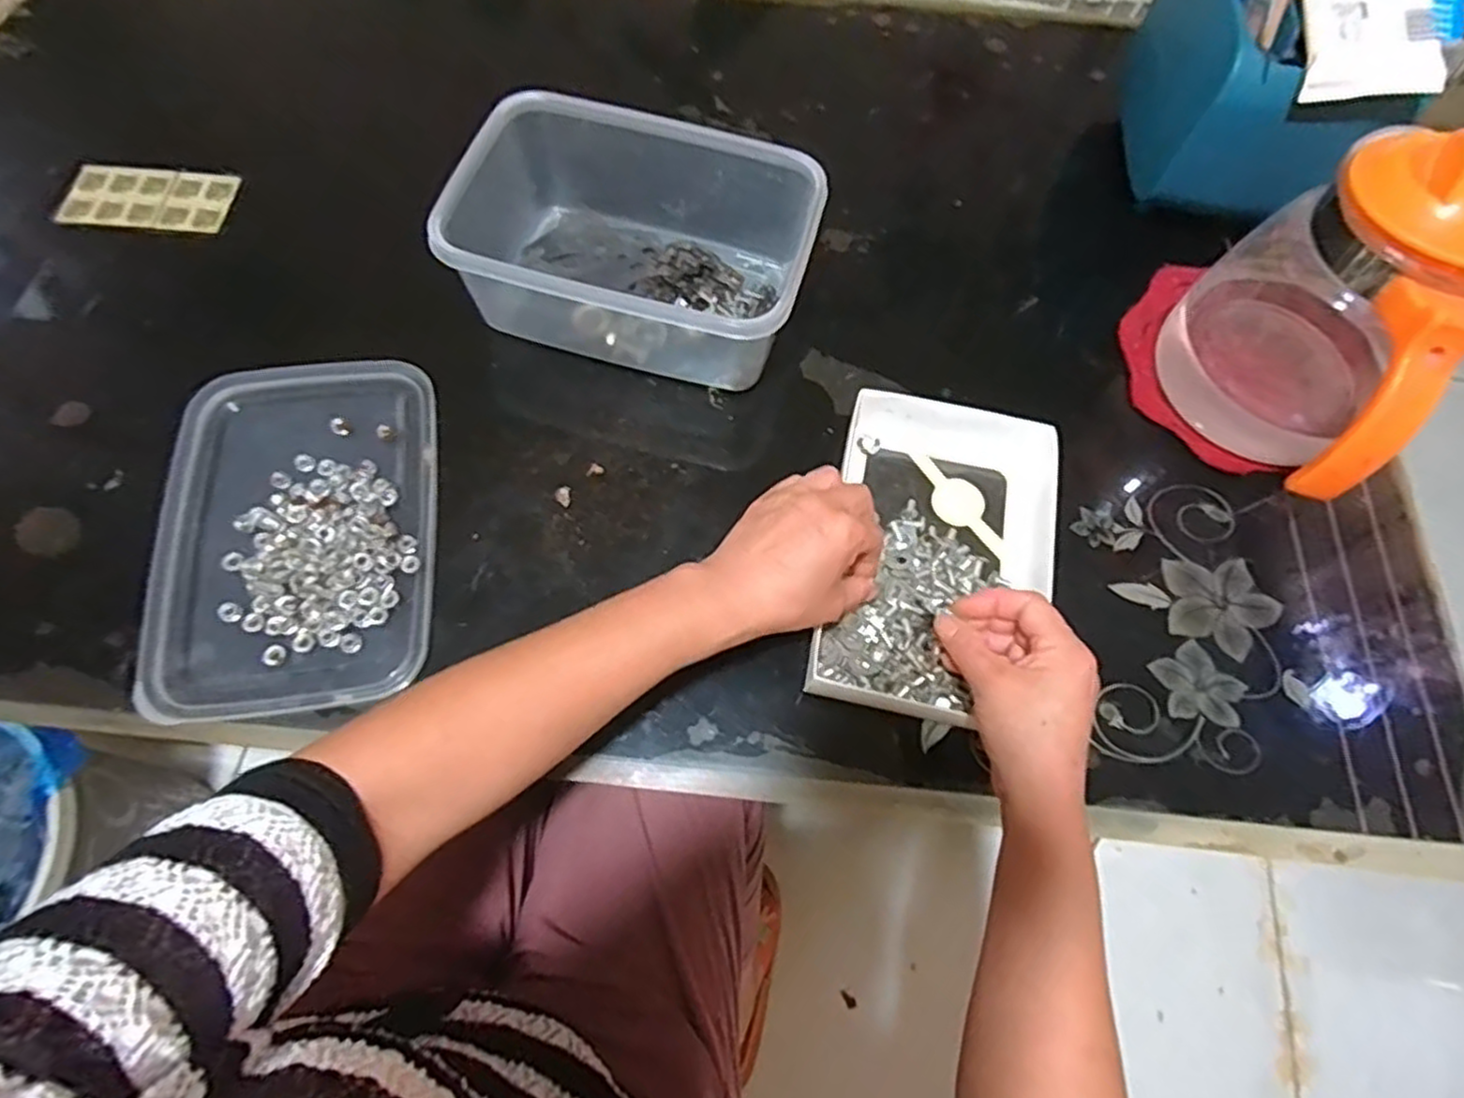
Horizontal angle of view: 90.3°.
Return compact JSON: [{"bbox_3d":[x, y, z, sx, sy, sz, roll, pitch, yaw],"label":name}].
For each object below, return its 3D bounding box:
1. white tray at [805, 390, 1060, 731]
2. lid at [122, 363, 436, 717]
[{"bbox_3d":[0.139,0.003,0.476,0.146,0.030,0.217,12,67,2],"label":"white tray"},{"bbox_3d":[-0.277,-0.017,0.469,0.161,0.019,0.243,-4,68,-5],"label":"lid"}]

